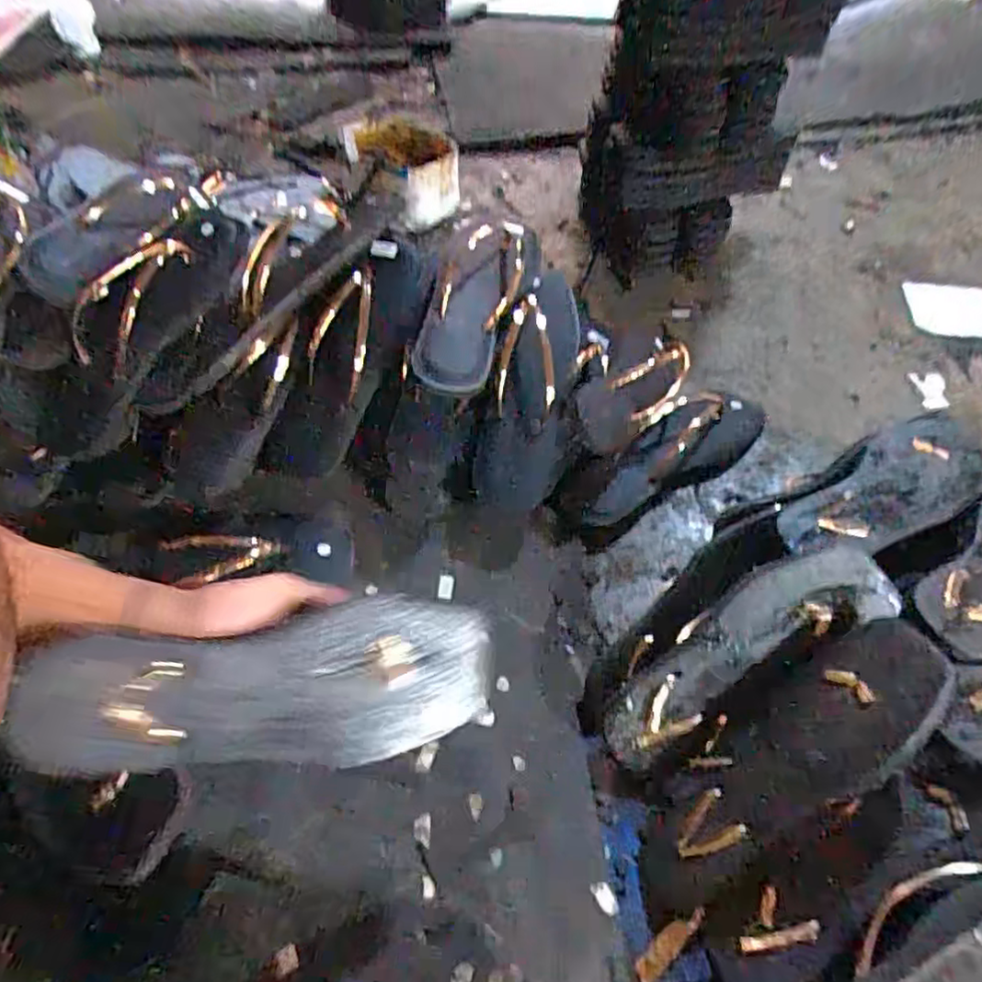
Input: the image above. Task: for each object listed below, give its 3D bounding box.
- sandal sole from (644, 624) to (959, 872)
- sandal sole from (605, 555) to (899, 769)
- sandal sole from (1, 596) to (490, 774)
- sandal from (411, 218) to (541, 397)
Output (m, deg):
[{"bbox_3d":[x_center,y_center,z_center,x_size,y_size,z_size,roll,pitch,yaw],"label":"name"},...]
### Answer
[{"bbox_3d":[0.207,0.174,0.458,0.230,0.024,0.092,-39,58,2],"label":"sandal sole"},{"bbox_3d":[0.184,0.120,0.500,0.232,0.019,0.070,-37,57,3],"label":"sandal sole"},{"bbox_3d":[-0.113,0.110,0.363,0.242,0.021,0.084,-4,83,-23],"label":"sandal sole"},{"bbox_3d":[-0.016,-0.187,0.641,0.085,0.053,0.226,16,71,12],"label":"sandal"}]

